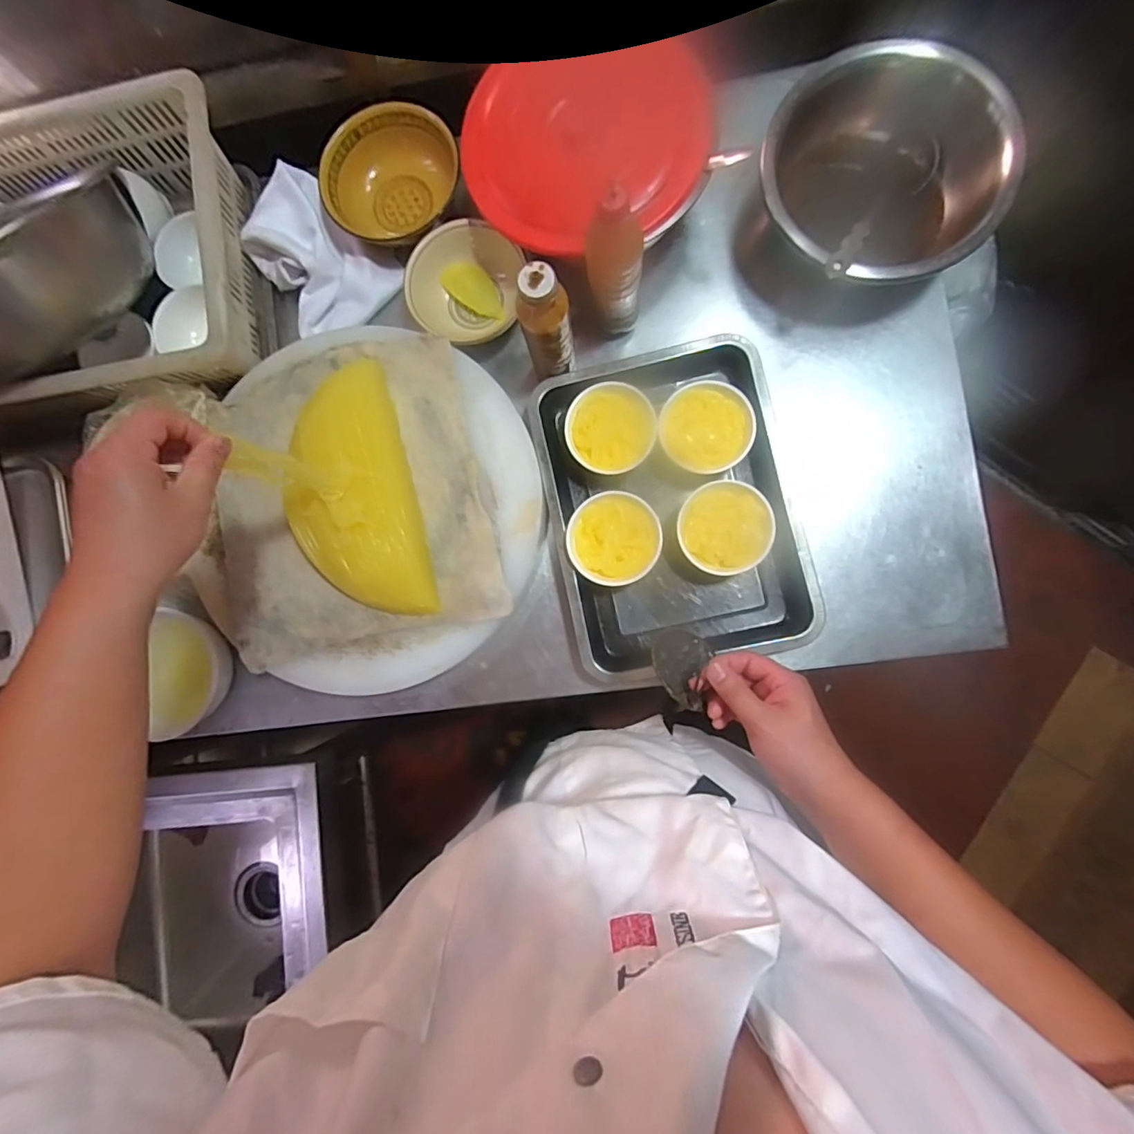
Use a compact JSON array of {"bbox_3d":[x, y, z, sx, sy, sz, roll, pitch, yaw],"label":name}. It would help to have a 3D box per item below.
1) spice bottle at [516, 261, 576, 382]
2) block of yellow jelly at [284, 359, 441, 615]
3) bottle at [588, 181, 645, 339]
[{"bbox_3d":[-0.022,-0.273,0.599,0.058,0.180,0.047,-8,86,4],"label":"spice bottle"},{"bbox_3d":[-0.255,-0.086,0.616,0.139,0.070,0.303,-13,85,4],"label":"block of yellow jelly"},{"bbox_3d":[0.055,-0.331,0.588,0.056,0.233,0.060,4,87,5],"label":"bottle"}]

